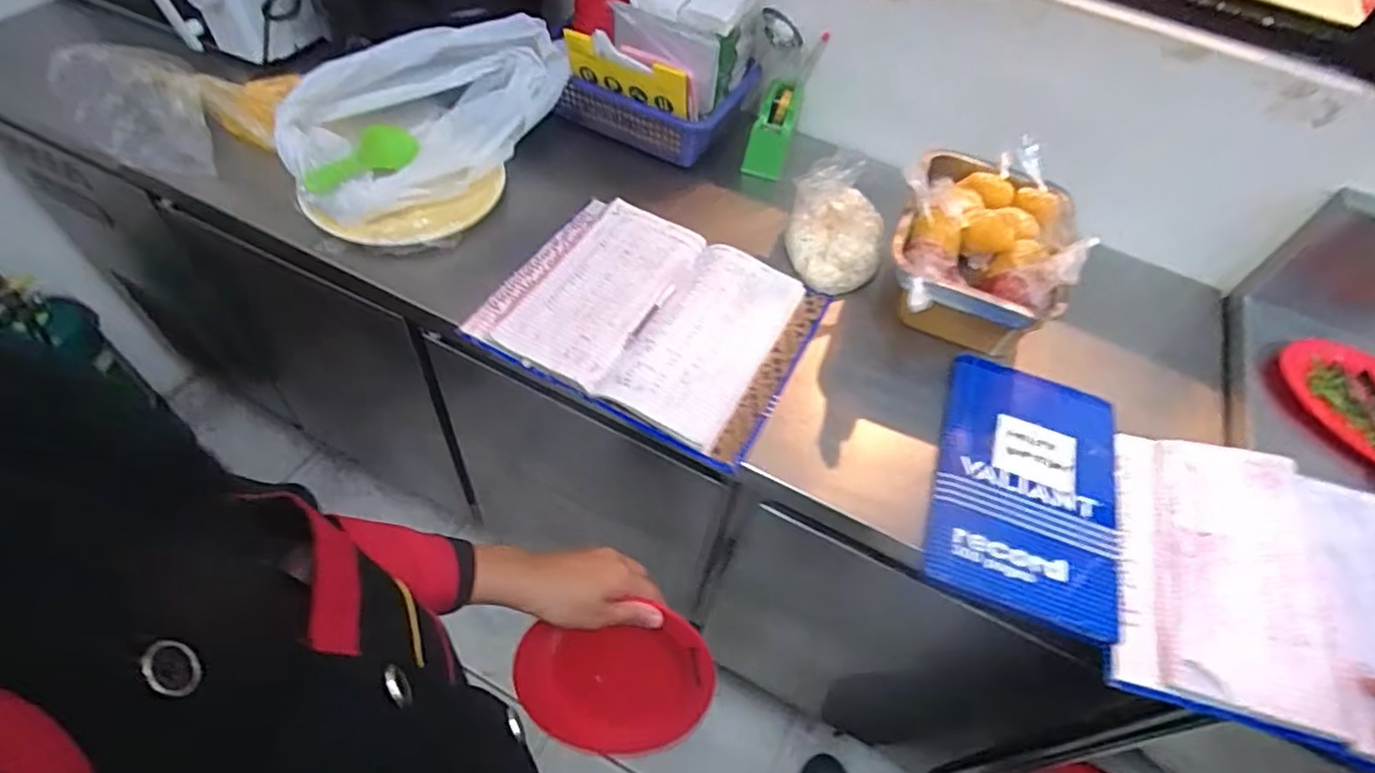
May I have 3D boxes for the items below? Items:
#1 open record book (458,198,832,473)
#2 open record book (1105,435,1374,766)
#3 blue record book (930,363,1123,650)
[{"bbox_3d":[-0.041,-0.086,0.783,0.352,0.042,0.282,24,55,11],"label":"open record book"},{"bbox_3d":[0.587,0.199,0.618,0.328,0.038,0.286,22,55,9],"label":"open record book"},{"bbox_3d":[0.355,0.100,0.691,0.179,0.023,0.282,19,54,7],"label":"blue record book"}]

